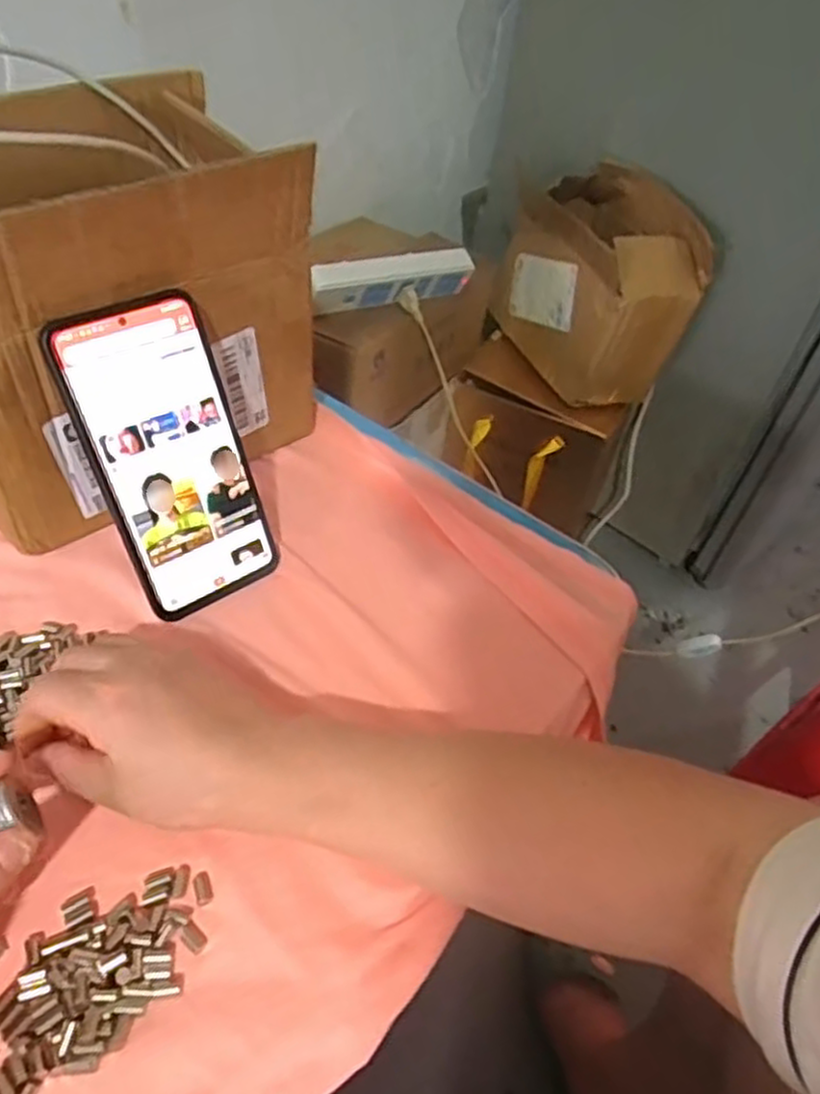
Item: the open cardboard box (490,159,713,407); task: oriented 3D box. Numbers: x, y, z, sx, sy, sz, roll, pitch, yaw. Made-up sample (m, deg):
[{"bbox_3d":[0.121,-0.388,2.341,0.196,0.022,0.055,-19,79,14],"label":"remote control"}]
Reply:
[{"bbox_3d":[0.226,-0.322,0.917,0.159,0.200,0.226,-17,51,-21],"label":"open cardboard box"}]

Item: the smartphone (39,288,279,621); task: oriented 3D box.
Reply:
[{"bbox_3d":[-0.124,-0.044,0.391,0.077,0.161,0.008,-27,29,-27],"label":"smartphone"}]

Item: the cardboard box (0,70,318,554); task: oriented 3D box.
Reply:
[{"bbox_3d":[-0.168,-0.127,0.427,0.205,0.198,0.139,-31,58,-29],"label":"cardboard box"}]

